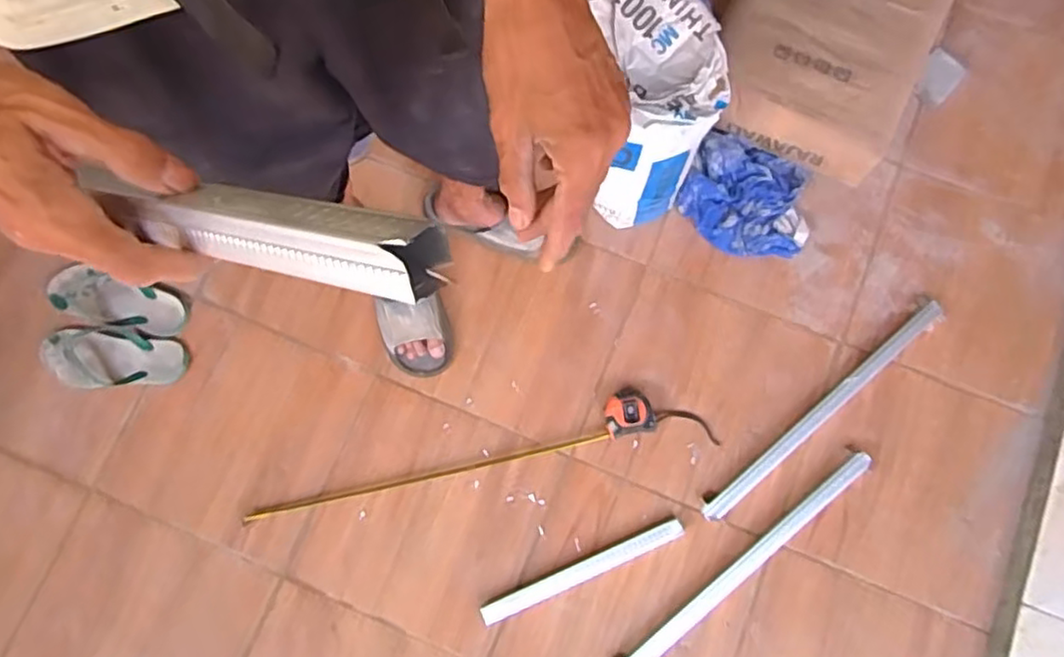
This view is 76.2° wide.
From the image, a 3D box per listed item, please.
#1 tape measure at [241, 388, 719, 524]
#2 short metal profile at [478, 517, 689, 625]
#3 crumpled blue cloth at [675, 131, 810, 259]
[{"bbox_3d":[-0.098,0.247,1.239,0.870,0.045,0.131,-14,78,-3],"label":"tape measure"},{"bbox_3d":[0.091,0.434,1.208,0.377,0.015,0.036,-24,78,-5],"label":"short metal profile"},{"bbox_3d":[0.426,-0.254,1.339,0.253,0.061,0.202,21,78,5],"label":"crumpled blue cloth"}]

